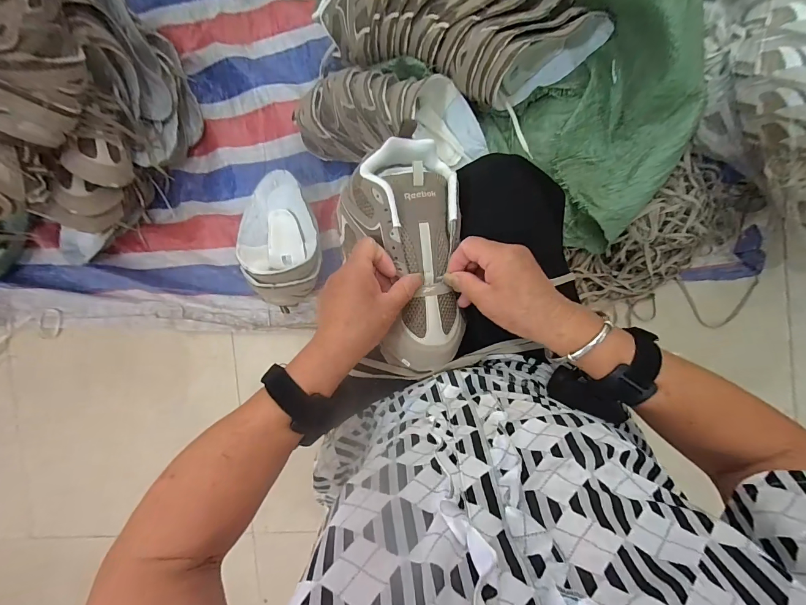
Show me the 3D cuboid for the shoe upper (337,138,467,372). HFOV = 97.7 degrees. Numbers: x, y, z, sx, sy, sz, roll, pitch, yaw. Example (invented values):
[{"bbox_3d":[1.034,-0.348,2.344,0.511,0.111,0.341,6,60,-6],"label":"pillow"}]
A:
[{"bbox_3d":[0.001,-0.047,0.377,0.127,0.078,0.239,-9,92,5],"label":"shoe upper"}]

